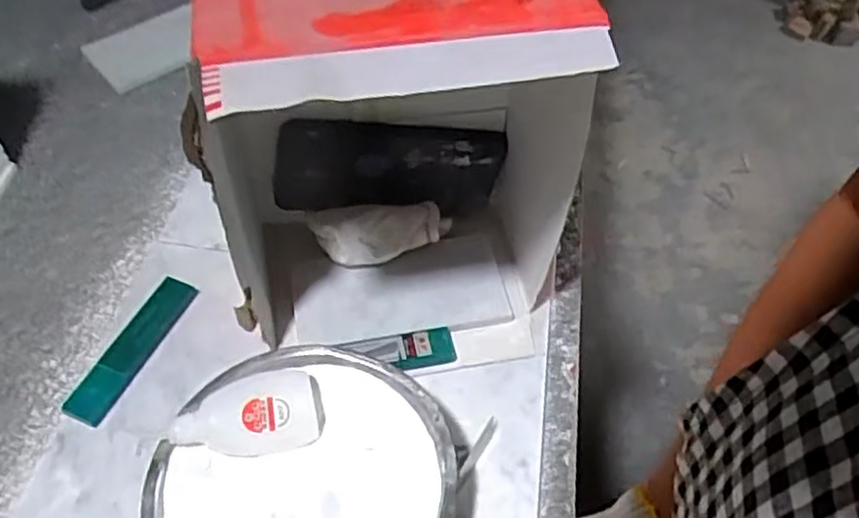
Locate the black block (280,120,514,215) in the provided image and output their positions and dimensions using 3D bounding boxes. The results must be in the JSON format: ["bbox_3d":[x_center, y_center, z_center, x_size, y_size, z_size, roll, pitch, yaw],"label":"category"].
[{"bbox_3d":[-0.026,-0.063,0.506,0.160,0.081,0.012,0,50,-18],"label":"black block"}]

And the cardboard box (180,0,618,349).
[{"bbox_3d":[-0.023,-0.055,0.431,0.192,0.248,0.143,-8,52,-5],"label":"cardboard box"}]

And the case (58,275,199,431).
[{"bbox_3d":[-0.201,0.061,0.488,0.022,0.018,0.114,19,55,15],"label":"case"}]

